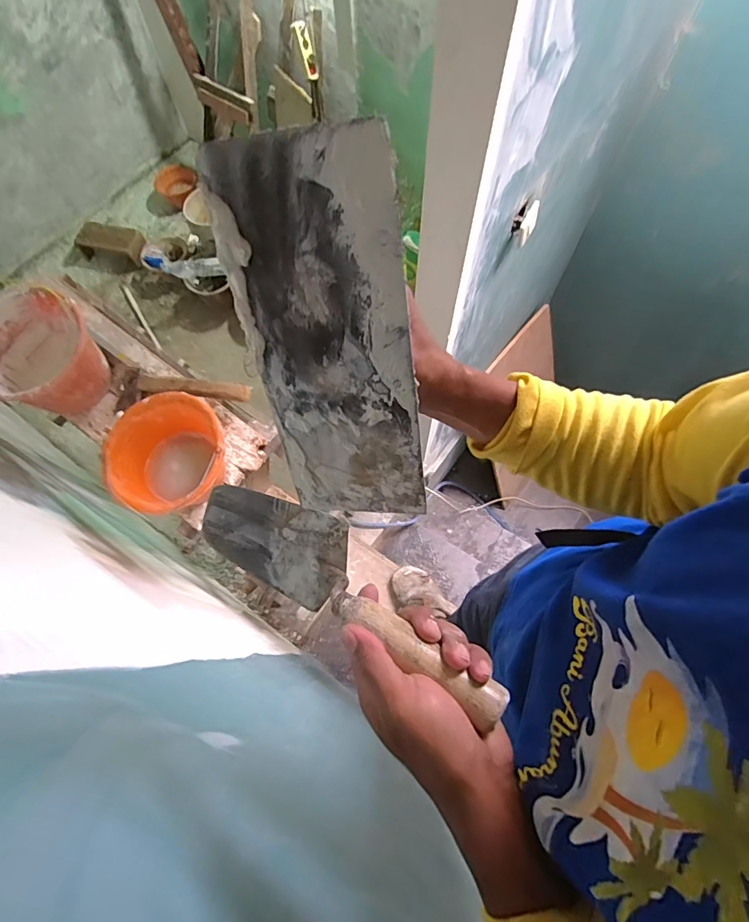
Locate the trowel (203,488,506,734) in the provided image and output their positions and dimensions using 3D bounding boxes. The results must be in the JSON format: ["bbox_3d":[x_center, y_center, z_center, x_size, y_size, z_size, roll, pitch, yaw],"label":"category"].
[{"bbox_3d":[-0.025,0.100,0.379,0.285,0.075,0.075,27,70,30],"label":"trowel"}]

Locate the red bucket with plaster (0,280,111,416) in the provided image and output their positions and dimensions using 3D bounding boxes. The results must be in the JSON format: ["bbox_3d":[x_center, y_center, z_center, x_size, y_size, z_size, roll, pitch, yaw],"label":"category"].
[{"bbox_3d":[-0.788,-0.243,1.101,0.268,0.178,0.272,-1,67,1],"label":"red bucket with plaster"}]

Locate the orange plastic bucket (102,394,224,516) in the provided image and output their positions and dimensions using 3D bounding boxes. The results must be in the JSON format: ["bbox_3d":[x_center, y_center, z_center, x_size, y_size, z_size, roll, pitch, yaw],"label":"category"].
[{"bbox_3d":[-0.432,0.004,1.021,0.246,0.154,0.245,-1,67,1],"label":"orange plastic bucket"}]

